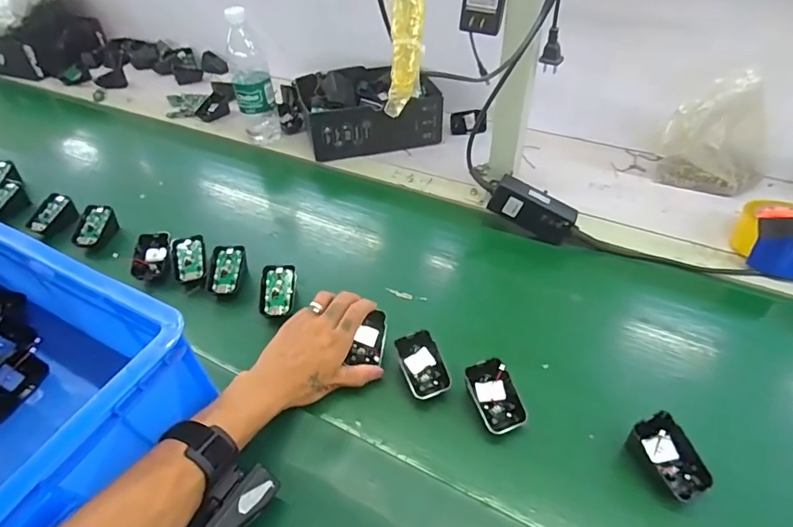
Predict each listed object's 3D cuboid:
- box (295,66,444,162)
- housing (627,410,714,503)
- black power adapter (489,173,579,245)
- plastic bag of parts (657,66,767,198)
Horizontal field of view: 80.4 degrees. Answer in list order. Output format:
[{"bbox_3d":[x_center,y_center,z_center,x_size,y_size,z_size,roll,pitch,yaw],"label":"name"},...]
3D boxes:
[{"bbox_3d":[-0.051,-0.286,0.880,0.229,0.088,0.181,-12,43,-10],"label":"box"},{"bbox_3d":[0.243,0.175,0.419,0.048,0.043,0.066,-21,45,-20],"label":"housing"},{"bbox_3d":[0.187,-0.074,0.646,0.112,0.049,0.030,29,48,5],"label":"black power adapter"},{"bbox_3d":[0.476,-0.185,0.697,0.141,0.161,0.092,29,51,30],"label":"plastic bag of parts"}]

